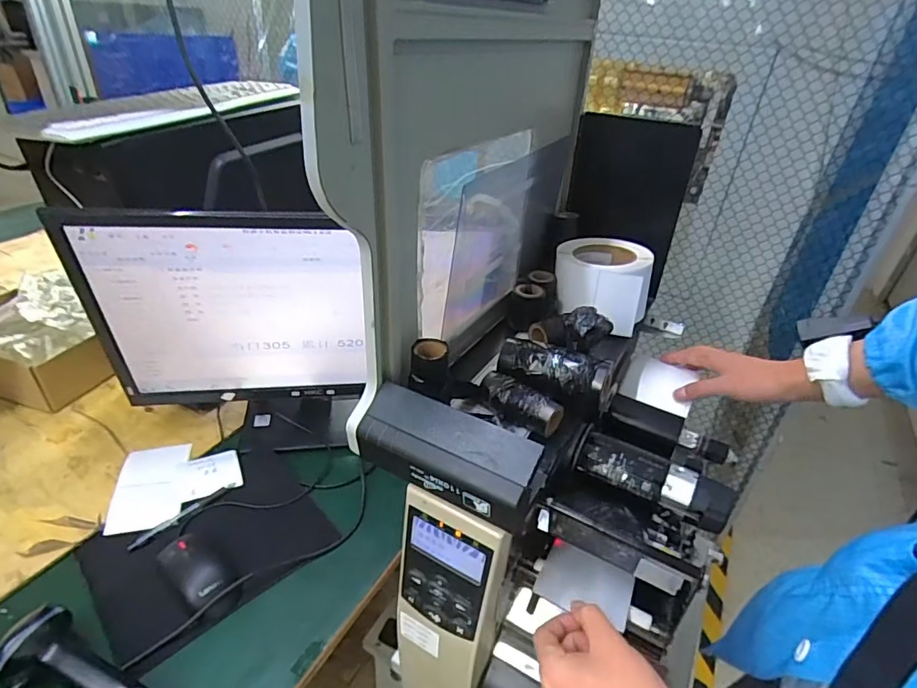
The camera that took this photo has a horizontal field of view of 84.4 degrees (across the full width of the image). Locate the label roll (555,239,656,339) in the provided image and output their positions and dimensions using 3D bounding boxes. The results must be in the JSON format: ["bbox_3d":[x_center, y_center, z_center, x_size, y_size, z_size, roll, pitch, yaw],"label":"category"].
[{"bbox_3d":[0.186,-0.086,0.671,0.118,0.074,0.135,11,34,9],"label":"label roll"}]

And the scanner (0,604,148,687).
[{"bbox_3d":[-0.356,0.314,0.476,0.156,0.067,0.065,16,35,16],"label":"scanner"}]

